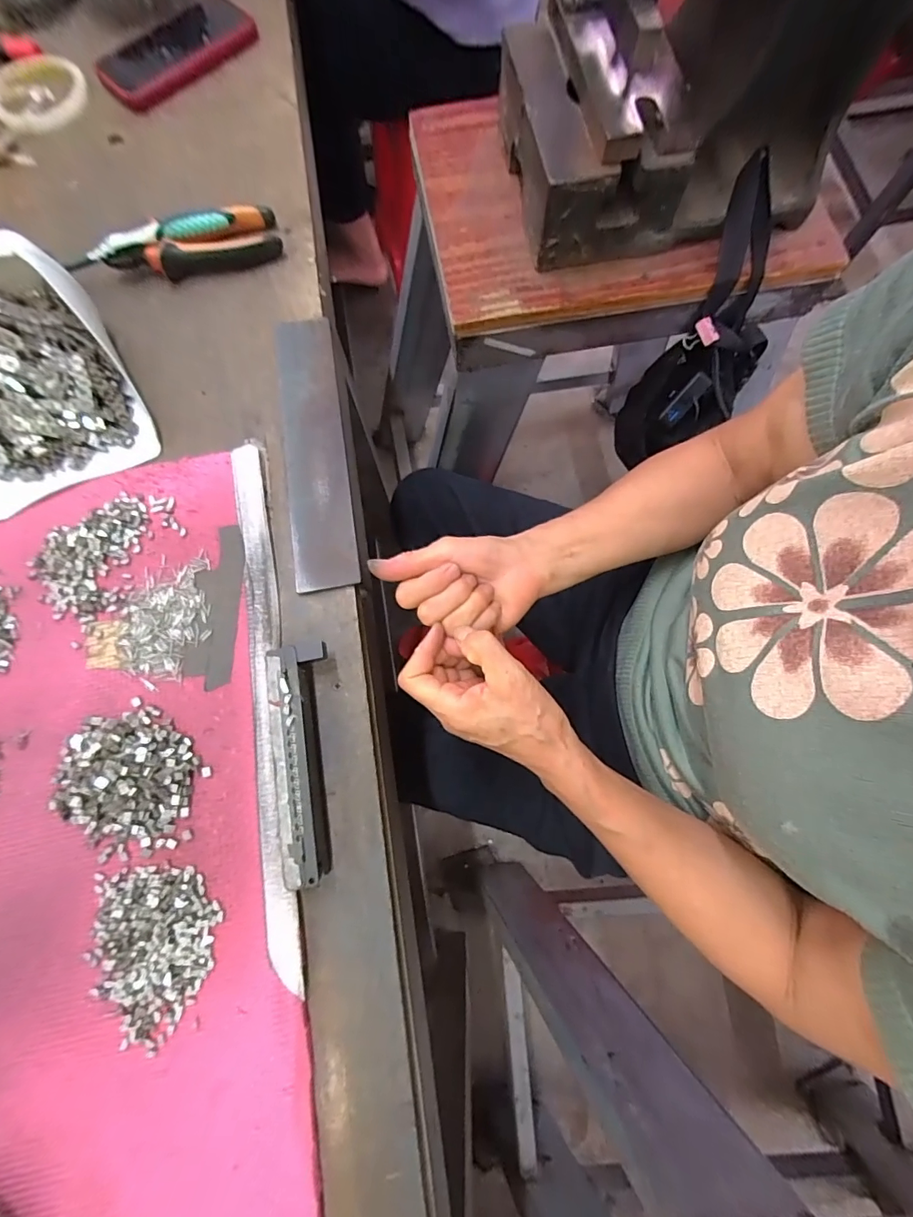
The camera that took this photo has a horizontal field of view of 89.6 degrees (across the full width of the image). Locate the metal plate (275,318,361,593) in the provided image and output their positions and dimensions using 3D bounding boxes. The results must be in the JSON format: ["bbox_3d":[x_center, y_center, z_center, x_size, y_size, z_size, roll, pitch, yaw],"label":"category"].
[{"bbox_3d":[-0.118,-0.135,0.382,0.051,0.009,0.246,-10,76,2],"label":"metal plate"}]

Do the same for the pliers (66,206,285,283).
[{"bbox_3d":[-0.251,-0.325,0.417,0.177,0.035,0.047,-20,77,-5],"label":"pliers"}]

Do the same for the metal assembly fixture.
[{"bbox_3d":[-0.104,0.100,0.309,0.028,0.026,0.147,-9,76,-2],"label":"metal assembly fixture"}]

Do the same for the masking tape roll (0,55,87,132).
[{"bbox_3d":[-0.441,-0.544,0.485,0.097,0.012,0.101,0,76,0],"label":"masking tape roll"}]

